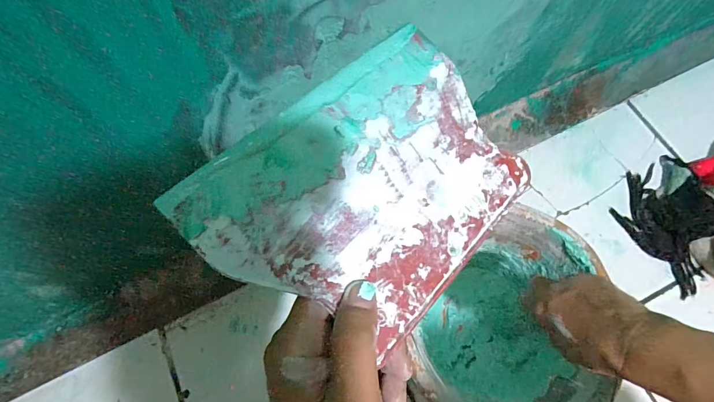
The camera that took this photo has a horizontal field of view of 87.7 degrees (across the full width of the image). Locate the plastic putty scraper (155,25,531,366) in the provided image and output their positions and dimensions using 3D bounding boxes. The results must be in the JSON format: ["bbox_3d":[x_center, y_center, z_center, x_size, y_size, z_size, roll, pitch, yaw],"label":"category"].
[{"bbox_3d":[0.015,-0.012,0.228,0.138,0.004,0.202,47,65,1],"label":"plastic putty scraper"}]

